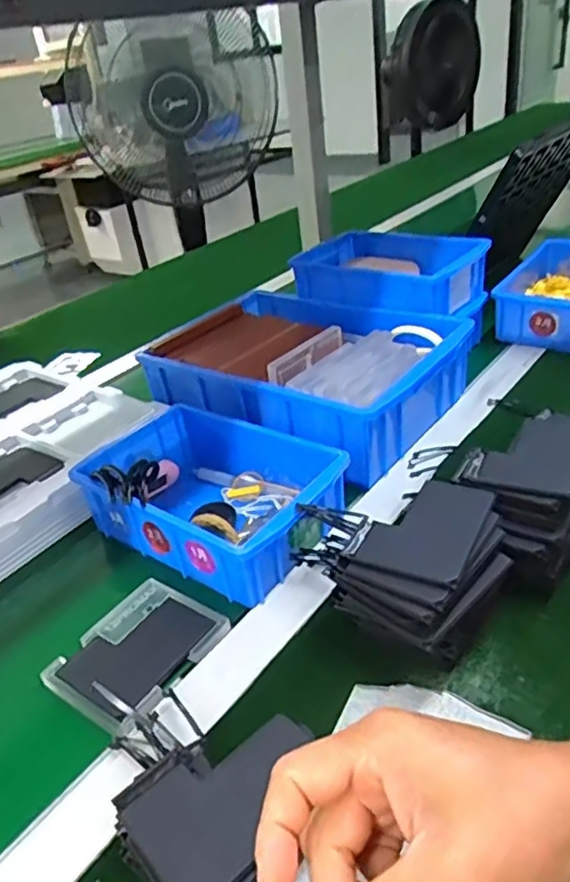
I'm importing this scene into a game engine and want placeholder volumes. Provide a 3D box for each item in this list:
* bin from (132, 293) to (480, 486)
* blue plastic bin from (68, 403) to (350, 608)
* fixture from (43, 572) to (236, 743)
[{"bbox_3d":[0.020,-0.084,0.676,0.291,0.094,0.221,19,41,37],"label":"bin"},{"bbox_3d":[-0.059,0.038,0.526,0.201,0.057,0.135,16,40,34],"label":"blue plastic bin"},{"bbox_3d":[-0.100,0.142,0.433,0.085,0.017,0.102,20,37,29],"label":"fixture"}]

